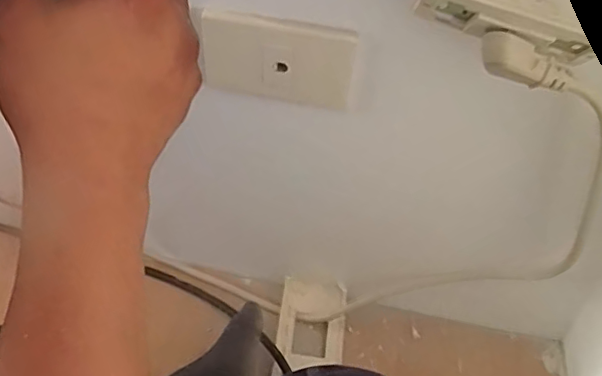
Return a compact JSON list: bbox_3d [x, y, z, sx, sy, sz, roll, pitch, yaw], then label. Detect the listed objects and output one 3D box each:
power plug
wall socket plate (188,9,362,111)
[{"bbox_3d":[0.134,-0.073,0.338,0.056,0.025,0.020,24,40,-8],"label":"power plug"},{"bbox_3d":[-0.018,-0.099,0.452,0.123,0.073,0.017,10,41,8],"label":"wall socket plate"}]

